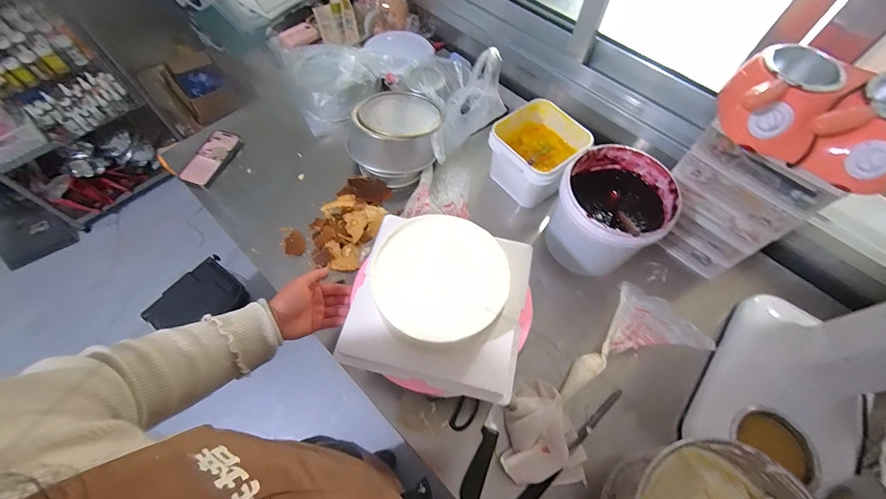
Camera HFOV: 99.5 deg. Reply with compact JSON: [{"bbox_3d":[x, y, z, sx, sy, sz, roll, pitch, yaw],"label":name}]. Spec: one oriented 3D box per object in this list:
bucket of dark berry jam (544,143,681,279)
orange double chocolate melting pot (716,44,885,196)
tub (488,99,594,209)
[{"bbox_3d":[0.312,-0.063,0.733,0.197,0.181,0.189,1,62,-1],"label":"bucket of dark berry jam"},{"bbox_3d":[0.511,-0.178,0.504,0.224,0.094,0.138,26,64,12],"label":"orange double chocolate melting pot"},{"bbox_3d":[0.205,-0.208,0.833,0.173,0.131,0.178,39,68,18],"label":"tub"}]

